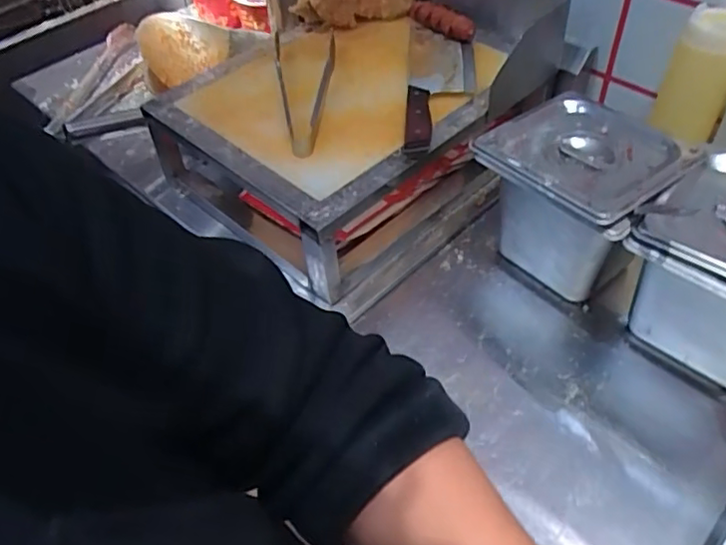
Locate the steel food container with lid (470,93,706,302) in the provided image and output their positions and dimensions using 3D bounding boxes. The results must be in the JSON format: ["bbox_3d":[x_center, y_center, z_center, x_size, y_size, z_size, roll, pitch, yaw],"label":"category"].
[{"bbox_3d":[0.231,-0.074,0.683,0.160,0.167,0.177,-37,55,-24],"label":"steel food container with lid"}]

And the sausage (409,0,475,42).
[{"bbox_3d":[0.106,-0.342,0.837,0.025,0.029,0.111,-33,54,-21],"label":"sausage"}]

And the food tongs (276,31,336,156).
[{"bbox_3d":[-0.075,-0.235,0.767,0.077,0.034,0.257,-4,49,2],"label":"food tongs"}]

